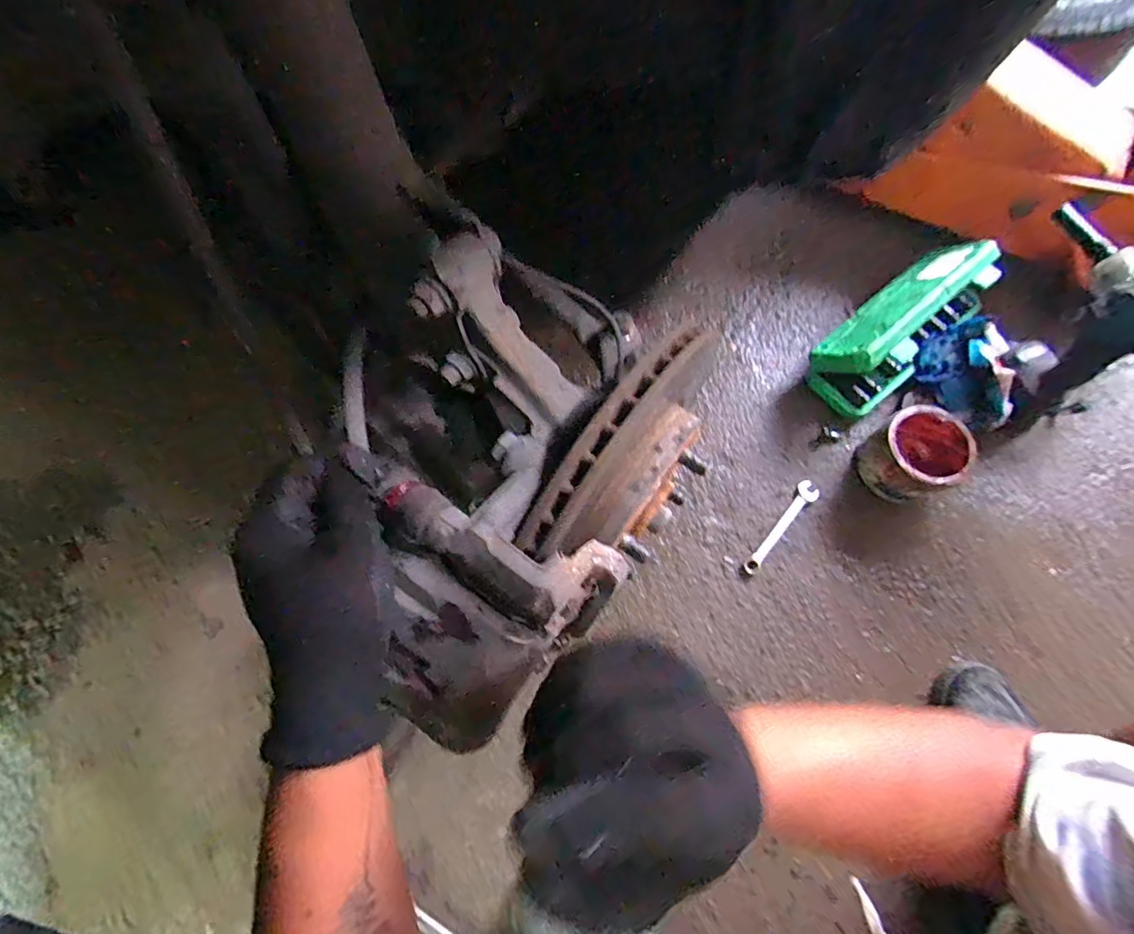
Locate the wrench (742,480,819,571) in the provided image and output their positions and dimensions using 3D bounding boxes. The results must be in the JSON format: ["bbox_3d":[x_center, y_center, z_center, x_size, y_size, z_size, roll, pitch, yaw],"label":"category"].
[{"bbox_3d":[0.271,0.077,0.663,0.026,0.008,0.141,38,75,13],"label":"wrench"}]

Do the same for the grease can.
[{"bbox_3d":[0.429,-0.017,0.652,0.103,0.085,0.096,0,70,0],"label":"grease can"}]

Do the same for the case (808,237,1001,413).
[{"bbox_3d":[0.449,-0.190,0.706,0.244,0.127,0.107,-37,74,-12],"label":"case"}]

